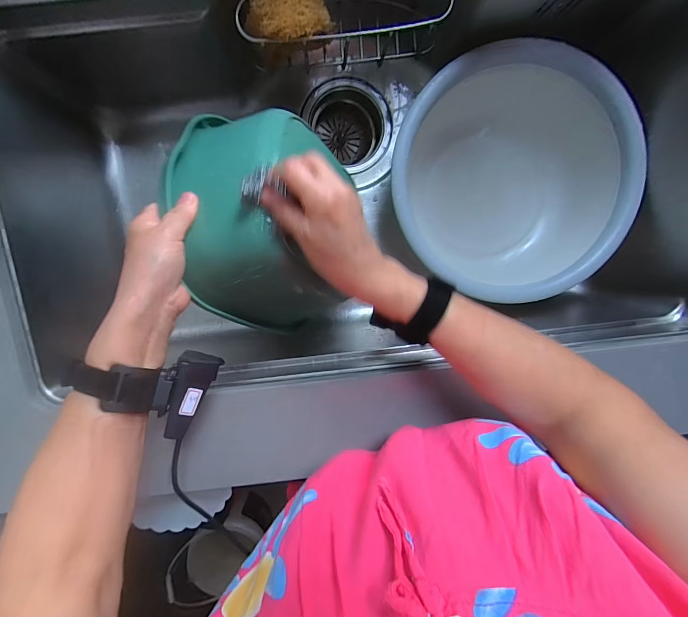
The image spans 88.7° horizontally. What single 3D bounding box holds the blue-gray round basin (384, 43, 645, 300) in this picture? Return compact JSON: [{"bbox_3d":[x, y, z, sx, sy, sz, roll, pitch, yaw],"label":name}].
[{"bbox_3d":[0.234,-0.195,0.512,0.296,0.115,0.332,-37,98,3],"label":"blue-gray round basin"}]

